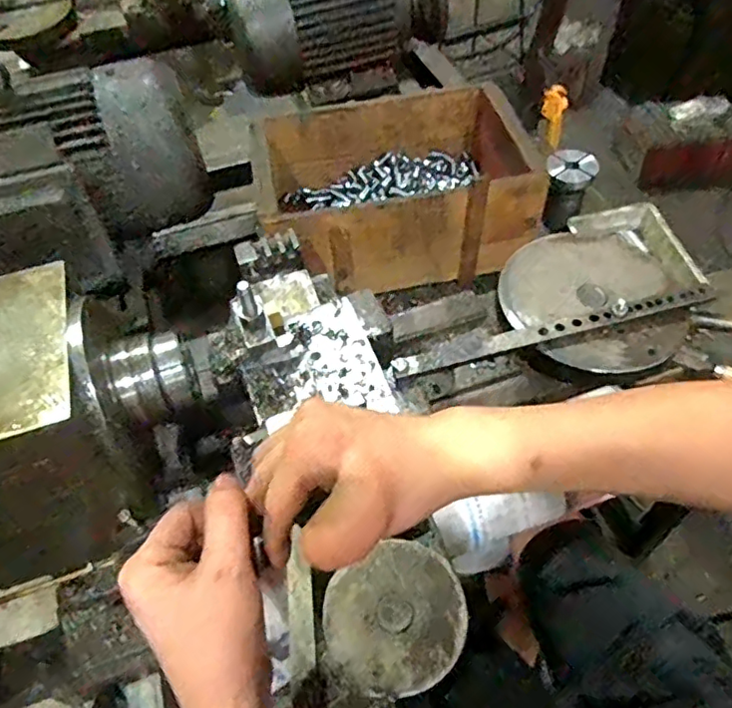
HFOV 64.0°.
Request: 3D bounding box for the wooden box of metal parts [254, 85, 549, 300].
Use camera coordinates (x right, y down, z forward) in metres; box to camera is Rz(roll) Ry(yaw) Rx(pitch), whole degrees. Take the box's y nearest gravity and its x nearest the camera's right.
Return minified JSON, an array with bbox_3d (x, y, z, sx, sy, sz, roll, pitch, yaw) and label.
[{"bbox_3d":[0.042,-0.225,0.818,0.357,0.141,0.280,-7,52,-2],"label":"wooden box of metal parts"}]

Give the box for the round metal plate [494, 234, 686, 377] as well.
[{"bbox_3d":[0.240,-0.064,0.607,0.187,0.019,0.177,-2,52,3],"label":"round metal plate"}]

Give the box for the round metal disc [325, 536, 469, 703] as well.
[{"bbox_3d":[0.021,0.182,0.405,0.098,0.010,0.088,-24,55,-14],"label":"round metal disc"}]

